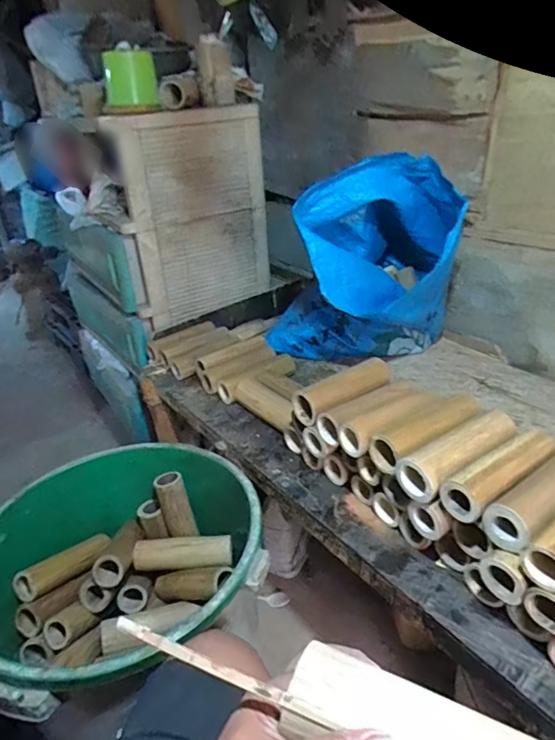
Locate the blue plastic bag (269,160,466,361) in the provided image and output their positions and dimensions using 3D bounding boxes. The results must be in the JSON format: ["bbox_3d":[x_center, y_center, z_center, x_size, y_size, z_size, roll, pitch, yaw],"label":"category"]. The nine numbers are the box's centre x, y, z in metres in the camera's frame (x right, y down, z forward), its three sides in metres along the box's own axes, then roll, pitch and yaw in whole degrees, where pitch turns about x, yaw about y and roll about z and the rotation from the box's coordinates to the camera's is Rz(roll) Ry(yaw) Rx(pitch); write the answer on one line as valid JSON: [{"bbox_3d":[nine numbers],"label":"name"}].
[{"bbox_3d":[0.184,-0.224,1.091,0.407,0.419,0.381,0,27,6],"label":"blue plastic bag"}]

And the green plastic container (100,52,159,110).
[{"bbox_3d":[-0.314,-0.621,1.048,0.106,0.104,0.115,-9,28,-12],"label":"green plastic container"}]

